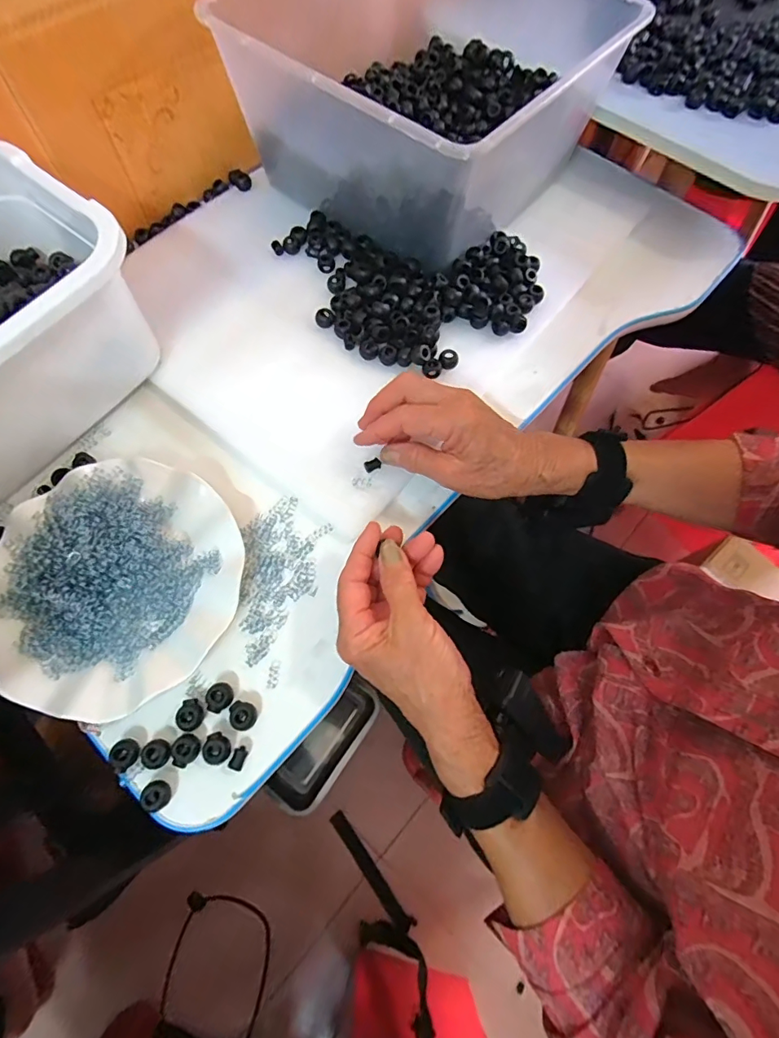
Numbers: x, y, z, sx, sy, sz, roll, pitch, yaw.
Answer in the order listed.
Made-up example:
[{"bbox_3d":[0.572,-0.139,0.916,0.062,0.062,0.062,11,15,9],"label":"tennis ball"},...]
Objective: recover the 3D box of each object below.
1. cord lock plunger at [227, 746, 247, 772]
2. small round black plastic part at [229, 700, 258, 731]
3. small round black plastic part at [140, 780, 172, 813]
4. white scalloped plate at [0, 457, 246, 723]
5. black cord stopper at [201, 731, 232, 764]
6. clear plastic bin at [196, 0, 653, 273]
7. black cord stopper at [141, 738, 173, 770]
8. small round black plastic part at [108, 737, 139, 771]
[{"bbox_3d":[-0.101,0.159,0.311,0.010,0.007,0.014,17,68,5],"label":"cord lock plunger"},{"bbox_3d":[-0.101,0.134,0.320,0.019,0.007,0.017,21,69,6],"label":"small round black plastic part"},{"bbox_3d":[-0.150,0.178,0.301,0.016,0.015,0.017,1,68,-2],"label":"small round black plastic part"},{"bbox_3d":[-0.204,0.042,0.344,0.173,0.032,0.179,1,68,-2],"label":"white scalloped plate"},{"bbox_3d":[-0.116,0.154,0.313,0.019,0.007,0.017,38,72,13],"label":"black cord stopper"},{"bbox_3d":[0.040,-0.437,0.473,0.301,0.128,0.325,36,71,12],"label":"clear plastic bin"},{"bbox_3d":[-0.154,0.156,0.312,0.018,0.012,0.018,1,68,-2],"label":"black cord stopper"},{"bbox_3d":[-0.174,0.155,0.310,0.015,0.014,0.017,-12,69,-7],"label":"small round black plastic part"}]

